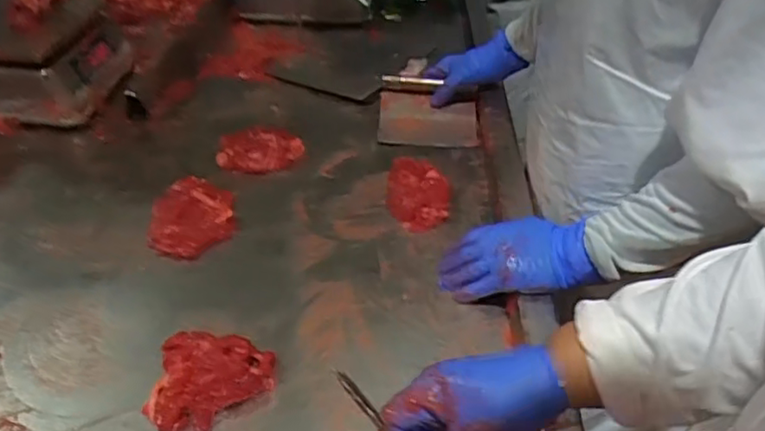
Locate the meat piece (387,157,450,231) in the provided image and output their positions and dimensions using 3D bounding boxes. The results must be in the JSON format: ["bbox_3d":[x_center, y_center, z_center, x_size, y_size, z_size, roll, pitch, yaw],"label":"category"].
[{"bbox_3d":[0.044,-0.028,0.788,0.075,0.037,0.101,2,40,2],"label":"meat piece"}]

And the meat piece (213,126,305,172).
[{"bbox_3d":[-0.166,-0.091,0.862,0.113,0.034,0.049,-6,40,-7],"label":"meat piece"}]

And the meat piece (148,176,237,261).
[{"bbox_3d":[-0.233,-0.002,0.786,0.098,0.028,0.133,-8,40,-10],"label":"meat piece"}]

